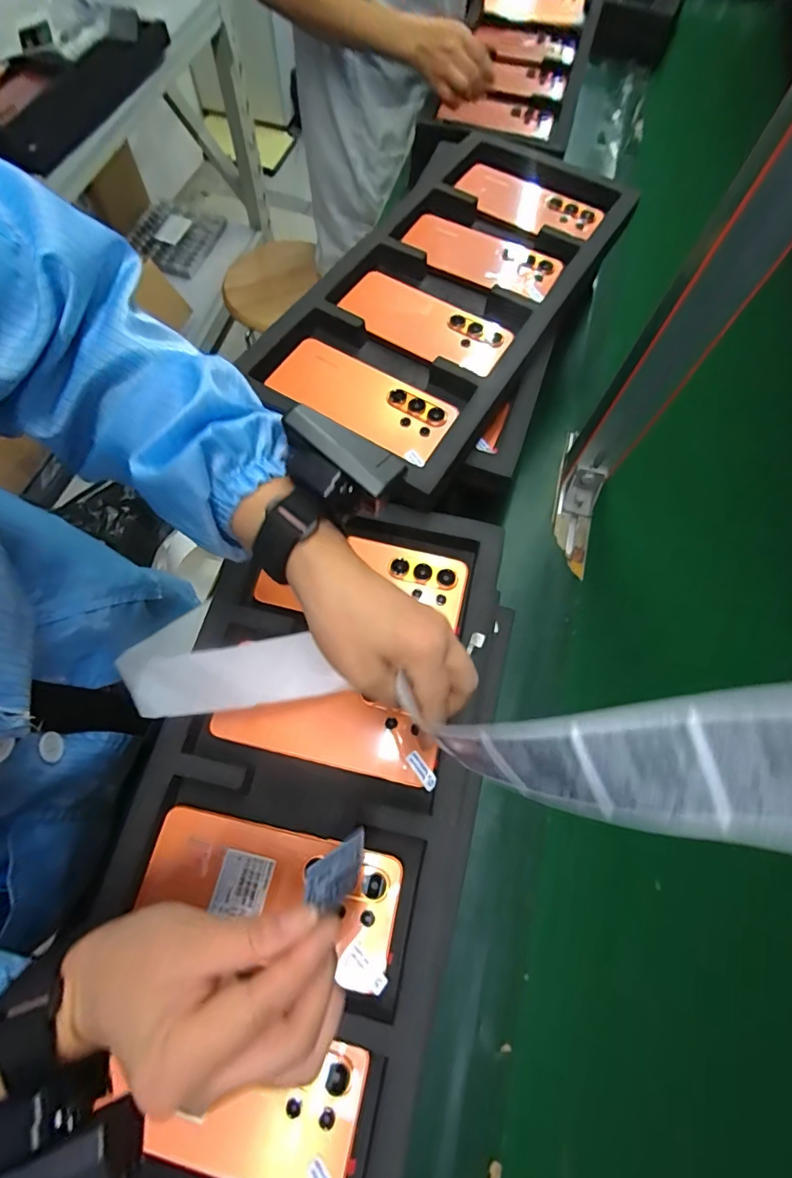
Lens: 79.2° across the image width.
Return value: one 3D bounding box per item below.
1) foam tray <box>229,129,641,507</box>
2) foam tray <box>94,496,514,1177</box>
[{"bbox_3d":[0.054,-0.306,0.491,0.226,0.029,0.483,32,71,9],"label":"foam tray"},{"bbox_3d":[-0.061,0.153,0.352,0.249,0.061,0.484,16,69,3],"label":"foam tray"}]

